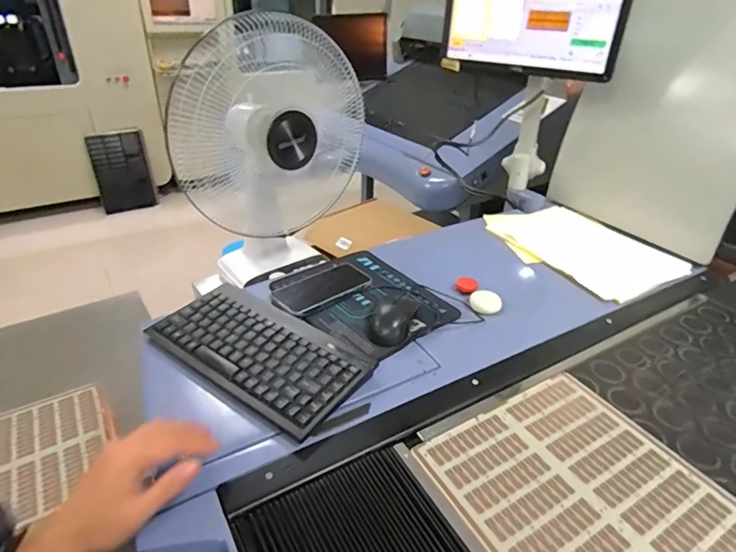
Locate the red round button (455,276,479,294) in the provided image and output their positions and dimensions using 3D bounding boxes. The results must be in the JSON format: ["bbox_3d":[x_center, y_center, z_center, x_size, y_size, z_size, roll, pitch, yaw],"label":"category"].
[{"bbox_3d":[0.179,0.017,0.839,0.039,0.008,0.044,13,34,16],"label":"red round button"}]

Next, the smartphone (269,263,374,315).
[{"bbox_3d":[-0.076,0.020,0.756,0.159,0.018,0.085,-22,40,-33],"label":"smartphone"}]

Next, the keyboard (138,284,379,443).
[{"bbox_3d":[-0.147,0.098,0.614,0.285,0.029,0.144,22,37,28],"label":"keyboard"}]

